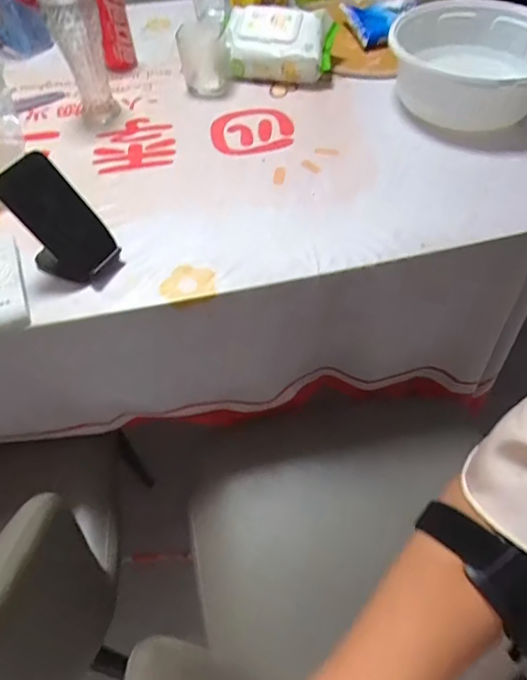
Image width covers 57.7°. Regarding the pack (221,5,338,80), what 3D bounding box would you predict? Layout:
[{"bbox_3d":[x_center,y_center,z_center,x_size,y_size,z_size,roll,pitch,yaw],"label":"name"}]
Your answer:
[{"bbox_3d":[0.026,-0.469,0.760,0.166,0.075,0.100,6,55,7],"label":"pack"}]

